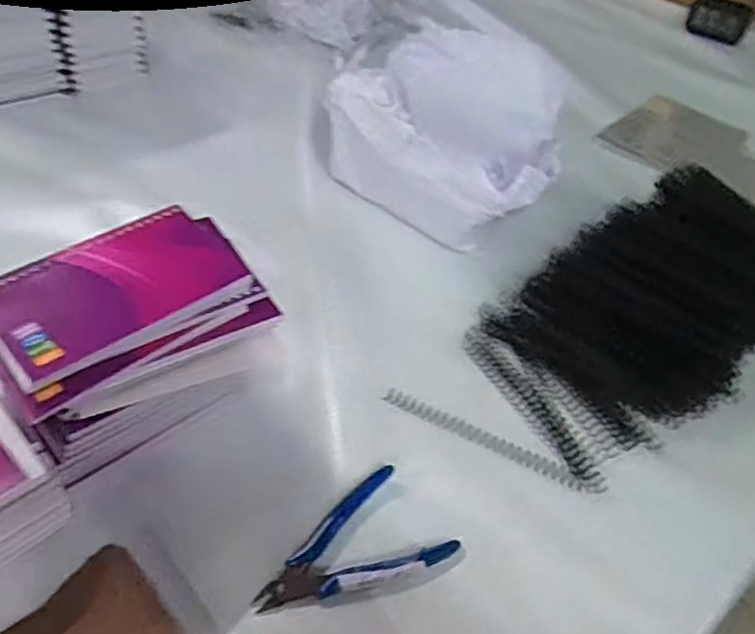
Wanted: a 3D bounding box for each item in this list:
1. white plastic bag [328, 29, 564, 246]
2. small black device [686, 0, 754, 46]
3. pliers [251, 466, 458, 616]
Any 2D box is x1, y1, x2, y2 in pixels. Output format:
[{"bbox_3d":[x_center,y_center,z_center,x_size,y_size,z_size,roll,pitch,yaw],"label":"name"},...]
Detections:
[{"bbox_3d":[0.074,-0.176,0.675,0.212,0.120,0.220,20,46,16],"label":"white plastic bag"},{"bbox_3d":[0.524,-0.459,1.056,0.032,0.064,0.097,-27,52,-29],"label":"small black device"},{"bbox_3d":[-0.019,0.140,0.420,0.118,0.011,0.068,-20,49,-23],"label":"pliers"}]

